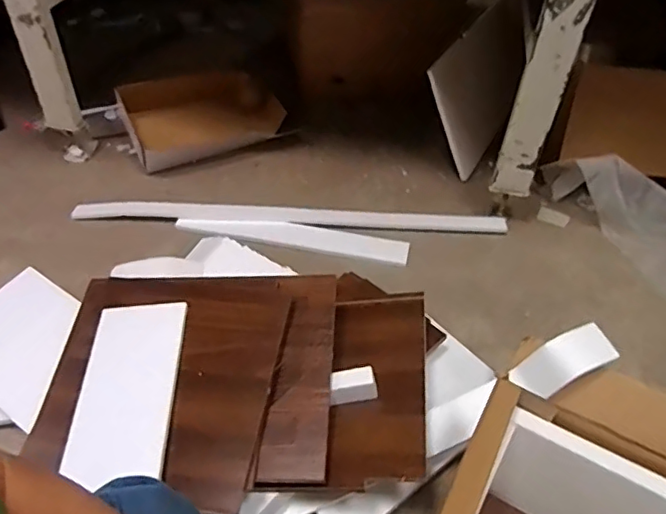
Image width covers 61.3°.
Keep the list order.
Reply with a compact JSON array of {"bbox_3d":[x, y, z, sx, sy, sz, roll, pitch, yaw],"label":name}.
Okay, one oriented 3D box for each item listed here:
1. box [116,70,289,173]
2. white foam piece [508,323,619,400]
[{"bbox_3d":[-0.352,-0.402,1.557,0.420,0.144,0.235,-21,46,-21],"label":"box"},{"bbox_3d":[0.346,0.161,0.855,0.147,0.013,0.065,-37,58,14],"label":"white foam piece"}]

